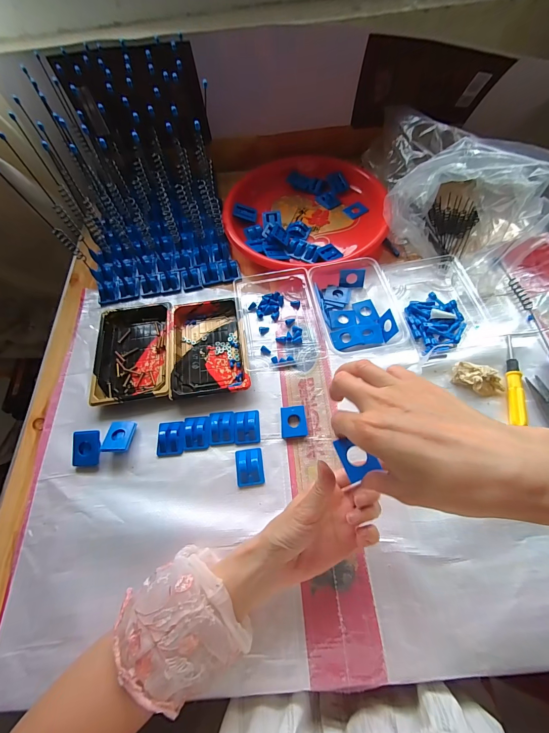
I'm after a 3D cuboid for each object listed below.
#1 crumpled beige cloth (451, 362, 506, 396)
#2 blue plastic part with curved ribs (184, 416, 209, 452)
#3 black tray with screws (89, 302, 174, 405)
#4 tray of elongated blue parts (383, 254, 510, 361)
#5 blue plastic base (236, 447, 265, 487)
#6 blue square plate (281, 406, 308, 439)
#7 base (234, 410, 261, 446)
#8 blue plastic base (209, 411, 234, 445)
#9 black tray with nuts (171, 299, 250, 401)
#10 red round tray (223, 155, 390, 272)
[{"bbox_3d":[0.275,0.018,0.416,0.067,0.026,0.033,28,68,16],"label":"crumpled beige cloth"},{"bbox_3d":[-0.104,0.087,0.411,0.034,0.011,0.044,-4,63,1],"label":"blue plastic part with curved ribs"},{"bbox_3d":[-0.209,-0.026,0.468,0.114,0.023,0.169,-8,63,0],"label":"black tray with screws"},{"bbox_3d":[0.260,-0.113,0.481,0.141,0.027,0.174,-15,63,-4],"label":"tray of elongated blue parts"},{"bbox_3d":[-0.031,0.124,0.386,0.034,0.015,0.044,-8,63,-1],"label":"blue plastic base"},{"bbox_3d":[0.025,0.073,0.413,0.034,0.008,0.040,-7,63,0],"label":"blue square plate"},{"bbox_3d":[-0.036,0.079,0.413,0.034,0.014,0.046,-6,63,0],"label":"base"},{"bbox_3d":[-0.070,0.080,0.412,0.033,0.013,0.044,-5,63,1],"label":"blue plastic base"},{"bbox_3d":[-0.099,-0.032,0.464,0.107,0.023,0.161,-8,63,-1],"label":"black tray with nuts"},{"bbox_3d":[0.055,-0.285,0.579,0.291,0.034,0.291,-1,63,3],"label":"red round tray"}]

